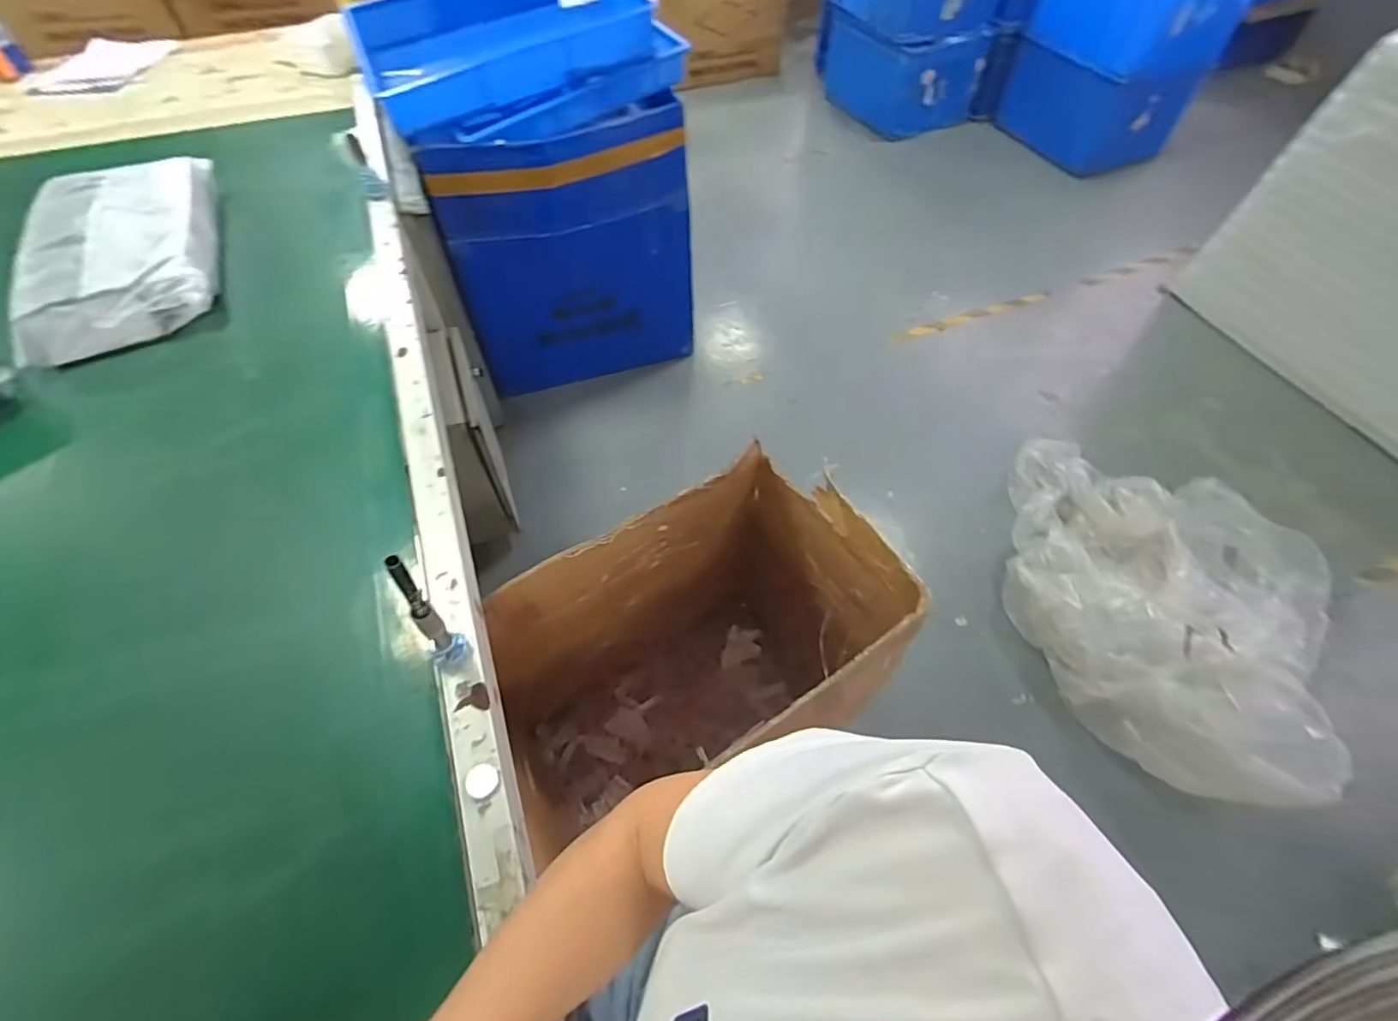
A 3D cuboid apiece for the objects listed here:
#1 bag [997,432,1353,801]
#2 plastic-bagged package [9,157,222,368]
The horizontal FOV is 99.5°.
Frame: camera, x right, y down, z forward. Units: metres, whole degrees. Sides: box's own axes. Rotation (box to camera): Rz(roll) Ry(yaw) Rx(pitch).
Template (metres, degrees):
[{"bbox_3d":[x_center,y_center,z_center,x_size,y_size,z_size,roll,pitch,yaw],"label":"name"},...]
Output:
[{"bbox_3d":[1.023,0.174,1.328,0.555,0.177,0.800,13,58,8],"label":"bag"},{"bbox_3d":[-0.887,-0.406,0.918,0.224,0.080,0.422,-19,59,-12],"label":"plastic-bagged package"}]

